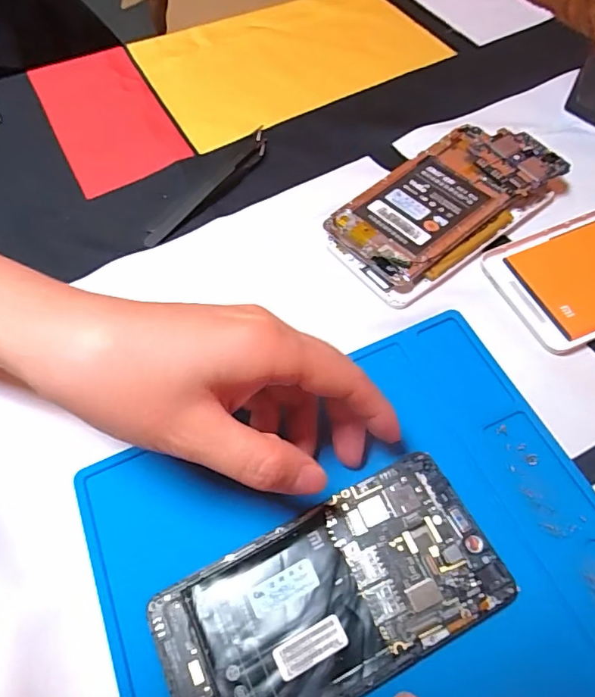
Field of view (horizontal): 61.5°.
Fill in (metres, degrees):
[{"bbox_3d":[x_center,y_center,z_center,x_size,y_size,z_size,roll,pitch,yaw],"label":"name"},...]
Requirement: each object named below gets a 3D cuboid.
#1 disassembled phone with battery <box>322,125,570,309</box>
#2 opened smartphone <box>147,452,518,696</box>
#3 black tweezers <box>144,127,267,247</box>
[{"bbox_3d":[0.094,-0.093,0.322,0.150,0.016,0.081,-35,64,-15],"label":"disassembled phone with battery"},{"bbox_3d":[0.014,0.109,0.217,0.147,0.010,0.072,-26,62,-10],"label":"opened smartphone"},{"bbox_3d":[-0.063,-0.114,0.354,0.021,0.008,0.119,34,68,21],"label":"black tweezers"}]

